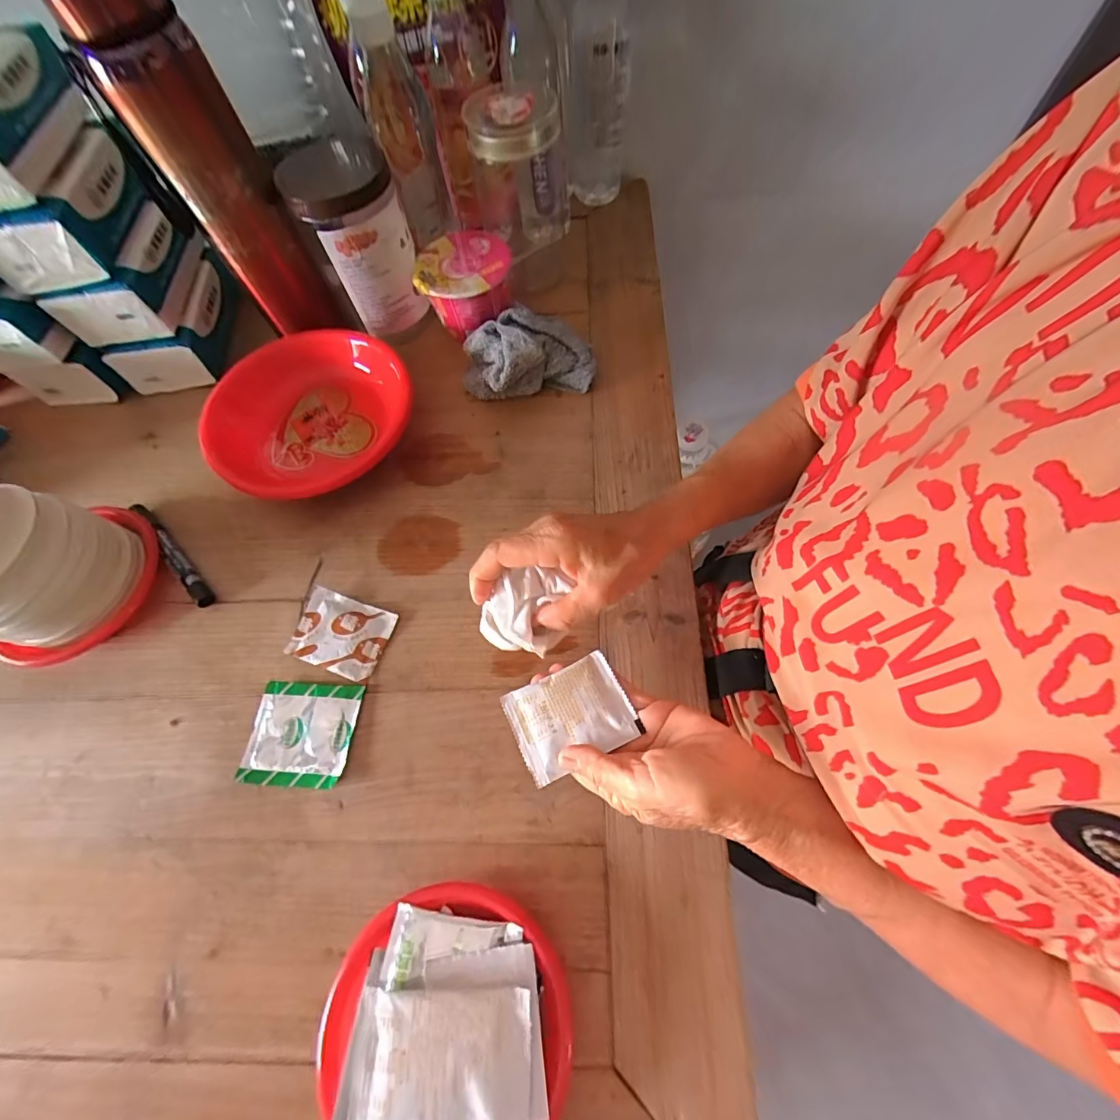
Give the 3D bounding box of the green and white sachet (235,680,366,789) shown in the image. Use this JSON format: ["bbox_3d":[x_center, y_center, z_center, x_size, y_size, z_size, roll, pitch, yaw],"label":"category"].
[{"bbox_3d":[-0.198,0.132,0.365,0.078,0.008,0.074,3,67,5],"label":"green and white sachet"}]

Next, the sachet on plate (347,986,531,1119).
[{"bbox_3d":[-0.065,0.285,0.259,0.097,0.008,0.078,-1,70,-1],"label":"sachet on plate"}]

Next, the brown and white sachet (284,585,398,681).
[{"bbox_3d":[-0.182,0.060,0.393,0.079,0.011,0.058,16,69,10],"label":"brown and white sachet"}]

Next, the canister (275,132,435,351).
[{"bbox_3d":[-0.202,-0.323,0.472,0.097,0.143,0.117,-21,67,-6],"label":"canister"}]

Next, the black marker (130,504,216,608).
[{"bbox_3d":[-0.350,-0.010,0.426,0.015,0.018,0.138,-42,71,-14],"label":"black marker"}]

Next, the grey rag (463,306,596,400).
[{"bbox_3d":[-0.034,-0.210,0.480,0.128,0.052,0.086,-9,67,-1],"label":"grey rag"}]

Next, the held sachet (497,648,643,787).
[{"bbox_3d":[0.007,0.104,0.319,0.077,0.009,0.062,-24,68,-7],"label":"held sachet"}]

